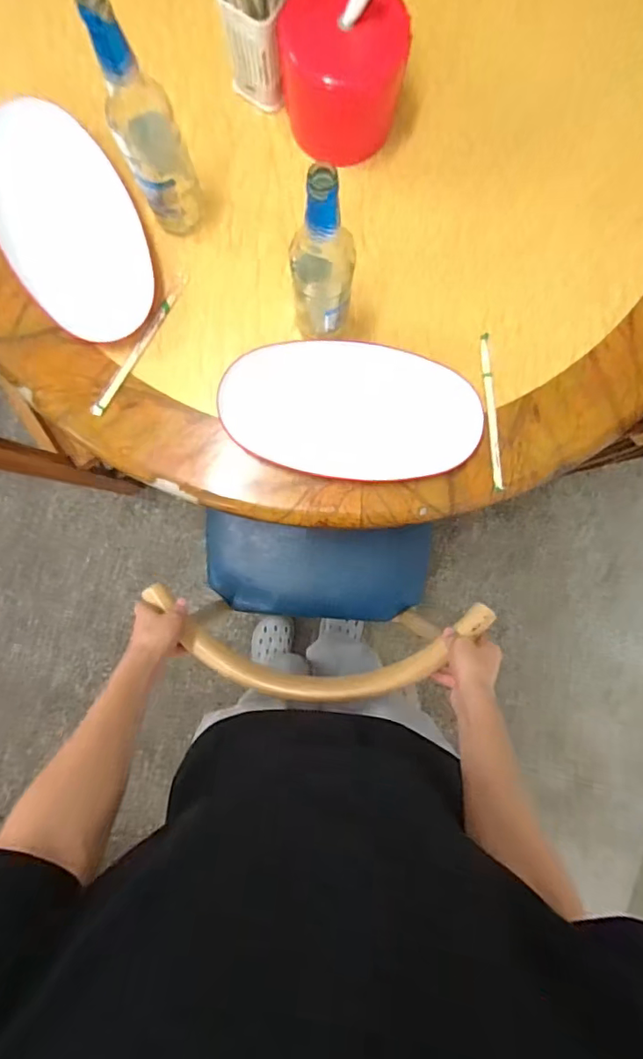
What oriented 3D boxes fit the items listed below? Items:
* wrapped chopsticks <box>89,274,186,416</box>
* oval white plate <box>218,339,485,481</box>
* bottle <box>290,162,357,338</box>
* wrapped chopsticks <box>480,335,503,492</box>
[{"bbox_3d":[-0.247,-0.252,0.709,0.017,0.008,0.224,34,89,-1],"label":"wrapped chopsticks"},{"bbox_3d":[0.039,-0.163,0.704,0.342,0.033,0.182,6,90,-2],"label":"oval white plate"},{"bbox_3d":[0.002,-0.285,0.572,0.065,0.287,0.065,7,89,0],"label":"bottle"},{"bbox_3d":[0.235,-0.163,0.716,0.016,0.012,0.216,-3,90,-2],"label":"wrapped chopsticks"}]

